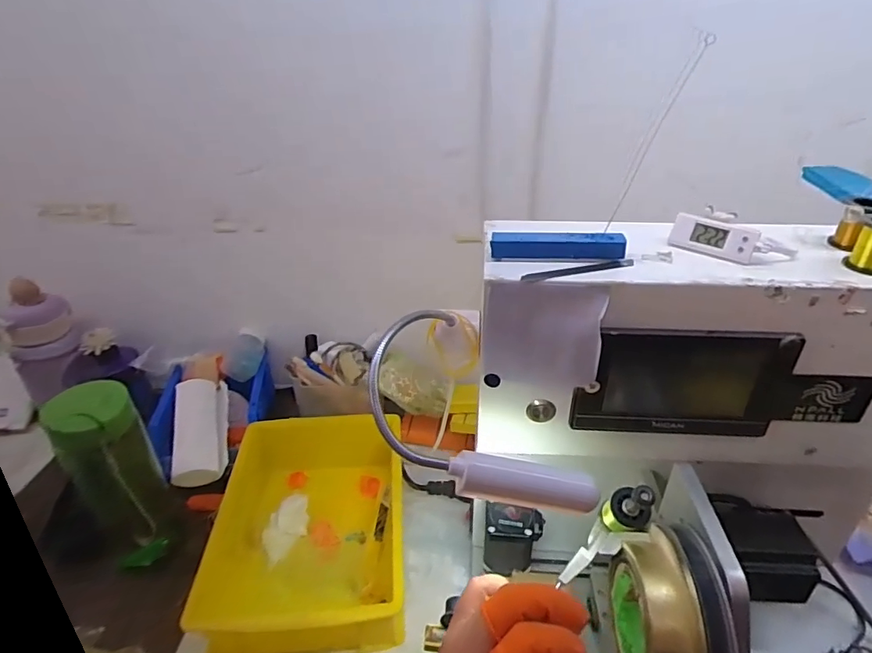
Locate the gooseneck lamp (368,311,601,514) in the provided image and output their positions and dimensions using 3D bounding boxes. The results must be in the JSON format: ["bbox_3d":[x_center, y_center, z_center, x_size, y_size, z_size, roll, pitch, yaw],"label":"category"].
[{"bbox_3d":[0.014,0.051,0.297,0.105,0.040,0.152,-8,57,-38],"label":"gooseneck lamp"}]

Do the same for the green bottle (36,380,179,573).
[{"bbox_3d":[-0.310,0.152,0.510,0.070,0.199,0.083,-27,41,-33],"label":"green bottle"}]

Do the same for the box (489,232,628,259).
[{"bbox_3d":[0.080,-0.053,0.337,0.085,0.015,0.014,3,33,7],"label":"box"}]

